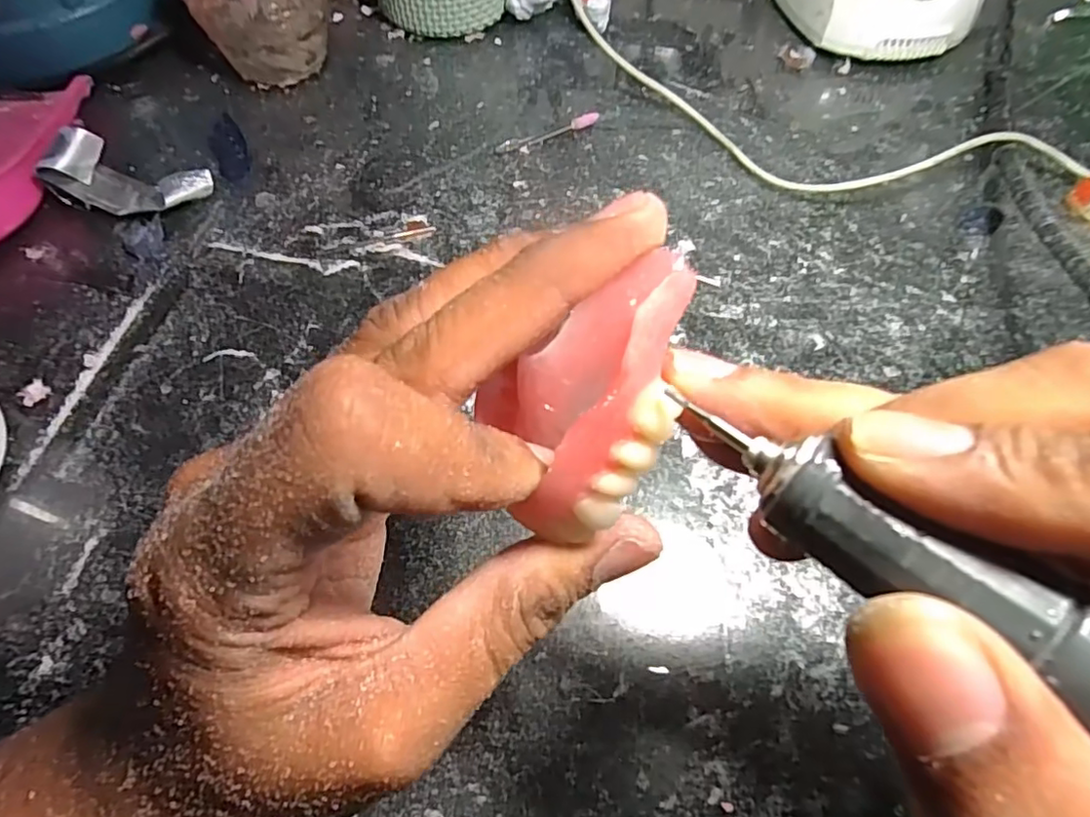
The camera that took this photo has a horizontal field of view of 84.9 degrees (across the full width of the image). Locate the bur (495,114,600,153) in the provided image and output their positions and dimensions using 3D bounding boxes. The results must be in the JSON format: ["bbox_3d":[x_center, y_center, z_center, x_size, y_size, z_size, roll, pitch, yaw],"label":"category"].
[{"bbox_3d":[0.001,-0.156,0.336,0.062,0.006,0.008,-20,65,-11],"label":"bur"}]

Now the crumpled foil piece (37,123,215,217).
[{"bbox_3d":[-0.208,-0.116,0.297,0.068,0.027,0.031,12,63,5],"label":"crumpled foil piece"}]

